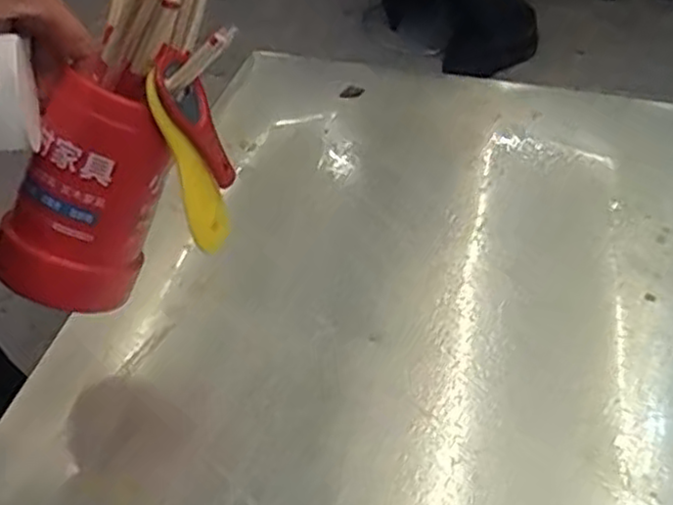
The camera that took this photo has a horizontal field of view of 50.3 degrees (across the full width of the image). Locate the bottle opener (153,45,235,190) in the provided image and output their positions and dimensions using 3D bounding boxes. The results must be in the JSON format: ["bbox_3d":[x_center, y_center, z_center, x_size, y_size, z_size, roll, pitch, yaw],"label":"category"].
[{"bbox_3d":[-0.091,-0.085,0.464,0.020,0.093,0.040,0,34,45],"label":"bottle opener"}]

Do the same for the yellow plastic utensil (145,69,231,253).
[{"bbox_3d":[-0.096,-0.057,0.458,0.030,0.115,0.013,-34,26,-30],"label":"yellow plastic utensil"}]

